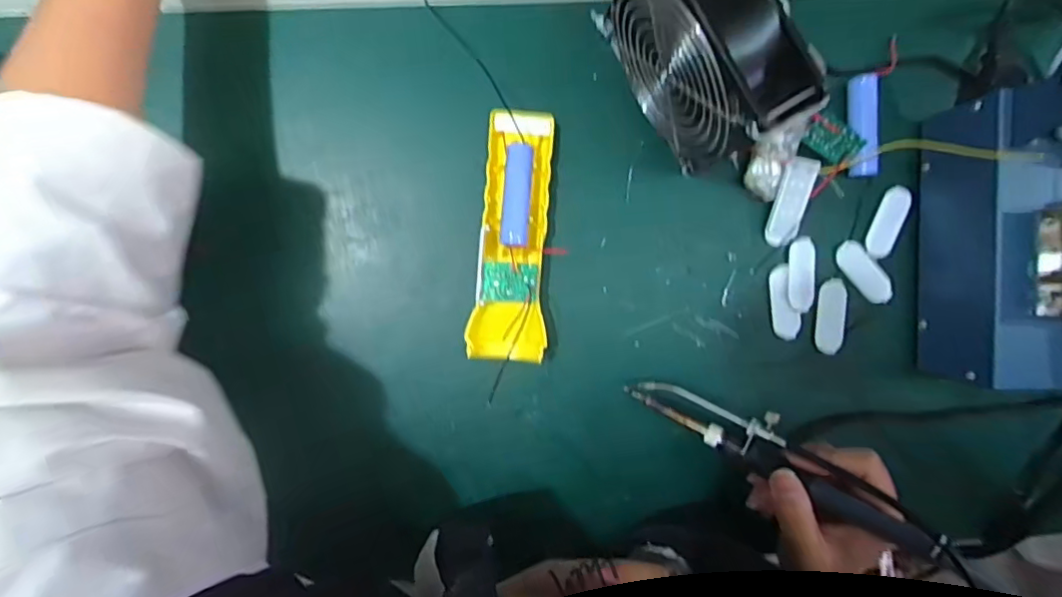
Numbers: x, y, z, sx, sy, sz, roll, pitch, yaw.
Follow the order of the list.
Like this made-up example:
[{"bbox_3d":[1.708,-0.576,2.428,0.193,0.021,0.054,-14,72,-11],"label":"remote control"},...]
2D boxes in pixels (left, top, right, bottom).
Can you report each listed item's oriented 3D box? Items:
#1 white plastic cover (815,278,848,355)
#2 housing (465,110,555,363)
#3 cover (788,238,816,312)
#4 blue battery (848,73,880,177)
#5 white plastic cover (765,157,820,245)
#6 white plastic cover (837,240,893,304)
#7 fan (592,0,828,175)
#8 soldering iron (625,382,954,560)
[{"bbox_3d":[0.216,0.013,0.402,0.020,0.007,0.053,10,91,-4],"label":"white plastic cover"},{"bbox_3d":[-0.012,-0.042,0.377,0.048,0.034,0.163,3,92,-4],"label":"housing"},{"bbox_3d":[0.195,-0.017,0.401,0.019,0.004,0.052,-2,92,-3],"label":"cover"},{"bbox_3d":[0.234,-0.121,0.396,0.019,0.019,0.069,-1,92,-3],"label":"blue battery"},{"bbox_3d":[0.182,-0.067,0.393,0.023,0.004,0.061,13,106,-4],"label":"white plastic cover"},{"bbox_3d":[0.240,-0.019,0.402,0.023,0.006,0.050,-41,94,-1],"label":"white plastic cover"},{"bbox_3d":[0.098,-0.140,0.331,0.047,0.123,0.125,-31,93,-2],"label":"fan"},{"bbox_3d":[0.140,0.087,0.328,0.181,0.015,0.032,27,90,32],"label":"soldering iron"}]

